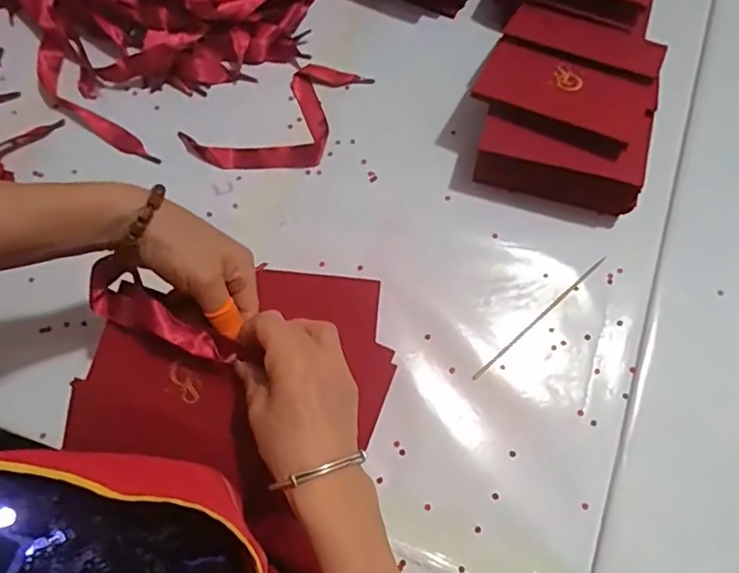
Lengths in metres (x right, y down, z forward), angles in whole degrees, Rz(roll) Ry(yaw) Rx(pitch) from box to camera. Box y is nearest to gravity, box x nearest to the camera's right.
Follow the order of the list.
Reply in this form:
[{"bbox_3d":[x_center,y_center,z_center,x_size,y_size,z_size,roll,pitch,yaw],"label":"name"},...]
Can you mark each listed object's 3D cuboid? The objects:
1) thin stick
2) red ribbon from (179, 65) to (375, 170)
[{"bbox_3d":[0.150,0.026,0.501,0.163,0.004,0.004,-40,77,-11],"label":"thin stick"},{"bbox_3d":[-0.079,-0.155,0.553,0.183,0.016,0.090,-32,76,-9],"label":"red ribbon"}]

